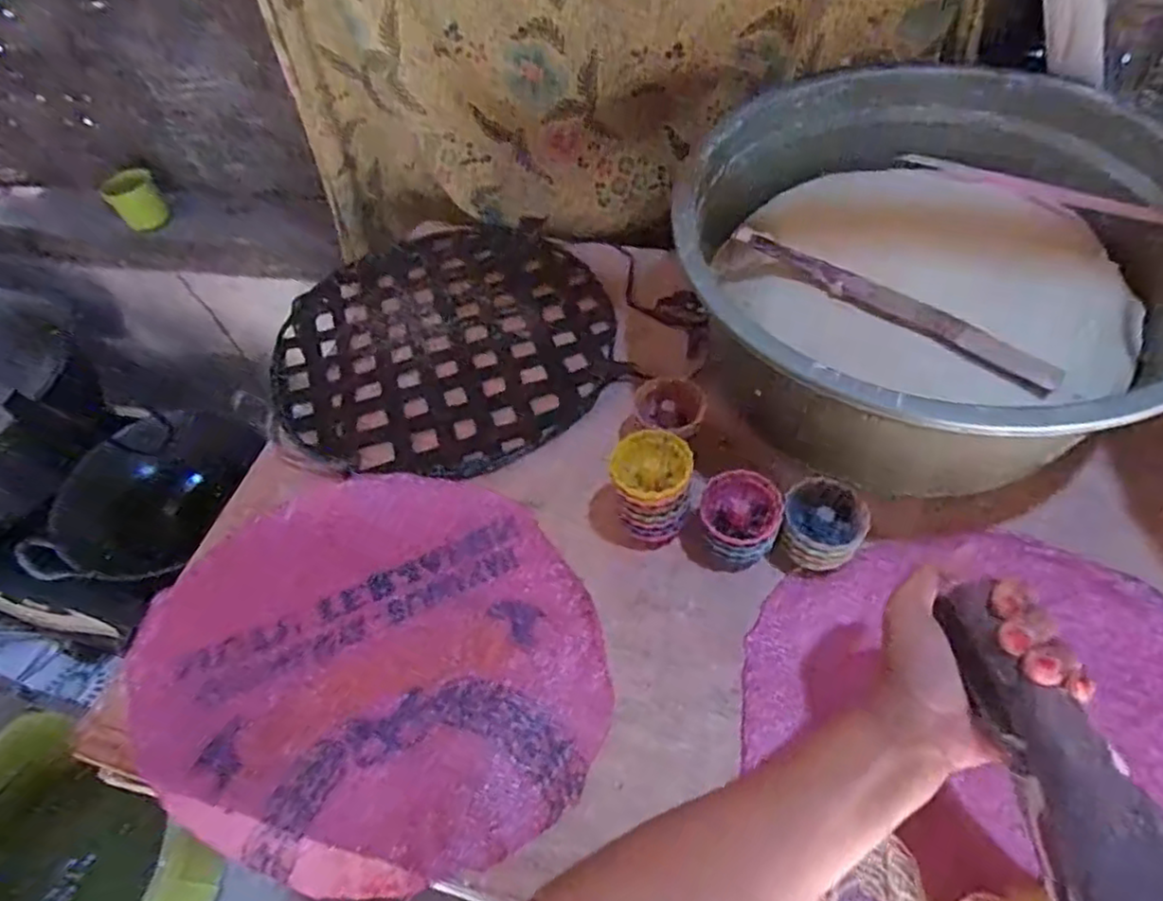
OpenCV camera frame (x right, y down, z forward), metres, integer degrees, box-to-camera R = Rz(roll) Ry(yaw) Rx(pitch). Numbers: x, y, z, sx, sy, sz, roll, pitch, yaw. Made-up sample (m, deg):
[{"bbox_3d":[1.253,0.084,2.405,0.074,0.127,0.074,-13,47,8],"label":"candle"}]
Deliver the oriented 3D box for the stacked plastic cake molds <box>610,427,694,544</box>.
[{"bbox_3d":[0.056,0.033,0.548,0.061,0.081,0.072,5,55,9],"label":"stacked plastic cake molds"}]

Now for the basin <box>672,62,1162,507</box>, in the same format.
[{"bbox_3d":[0.290,-0.139,0.587,0.399,0.179,0.384,-3,54,4],"label":"basin"}]

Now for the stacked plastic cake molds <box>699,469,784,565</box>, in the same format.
[{"bbox_3d":[0.124,0.058,0.536,0.058,0.056,0.062,-3,54,4],"label":"stacked plastic cake molds"}]

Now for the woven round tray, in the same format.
[{"bbox_3d":[-0.145,-0.122,0.720,0.343,0.025,0.344,-3,54,4],"label":"woven round tray"}]

